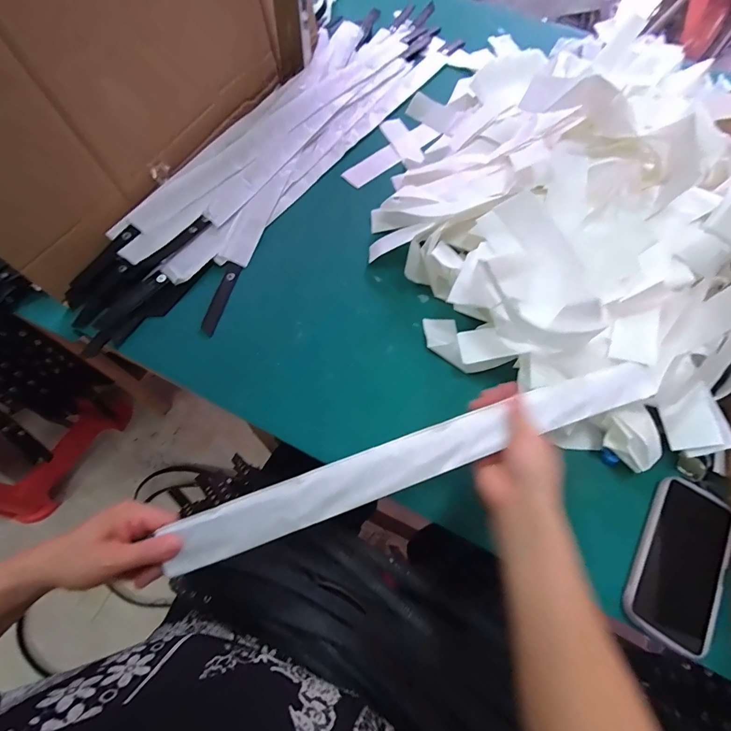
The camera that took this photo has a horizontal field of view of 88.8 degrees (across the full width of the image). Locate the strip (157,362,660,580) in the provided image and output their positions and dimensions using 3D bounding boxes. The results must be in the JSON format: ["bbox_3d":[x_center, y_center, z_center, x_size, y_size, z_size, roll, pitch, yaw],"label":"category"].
[{"bbox_3d":[0.077,0.083,0.371,0.517,0.029,0.044,-17,66,-11],"label":"strip"}]

